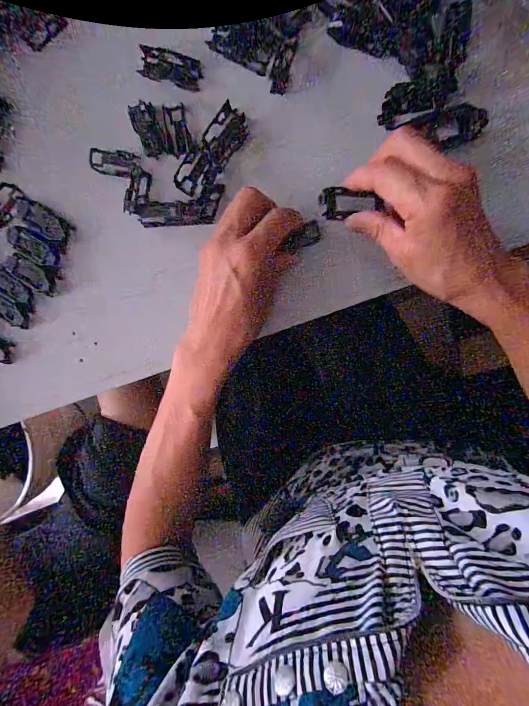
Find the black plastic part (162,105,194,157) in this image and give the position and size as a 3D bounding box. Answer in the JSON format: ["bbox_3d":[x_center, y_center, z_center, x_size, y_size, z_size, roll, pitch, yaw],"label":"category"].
[{"bbox_3d":[-0.073,-0.189,0.287,0.018,0.004,0.039,-12,99,5],"label":"black plastic part"}]

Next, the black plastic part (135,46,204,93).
[{"bbox_3d":[-0.077,-0.236,0.280,0.051,0.004,0.025,15,100,1],"label":"black plastic part"}]

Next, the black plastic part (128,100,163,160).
[{"bbox_3d":[-0.099,-0.188,0.286,0.021,0.004,0.042,-14,98,6],"label":"black plastic part"}]

